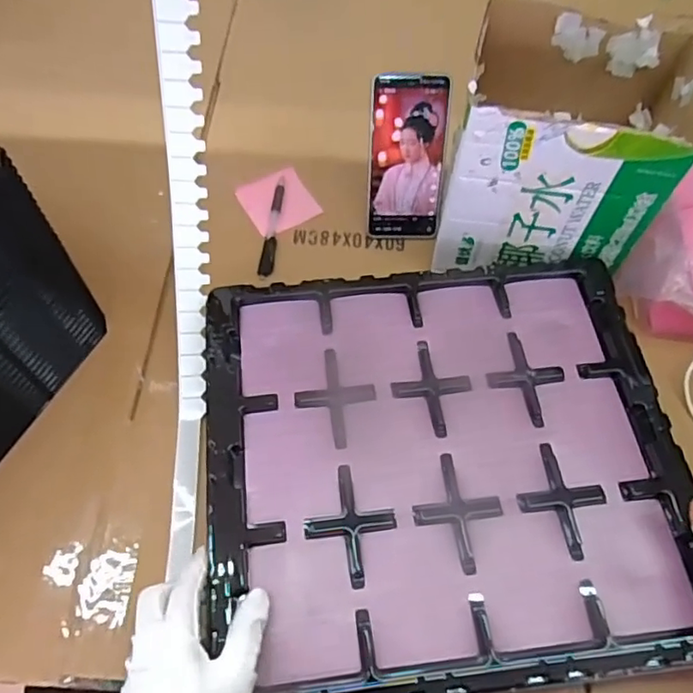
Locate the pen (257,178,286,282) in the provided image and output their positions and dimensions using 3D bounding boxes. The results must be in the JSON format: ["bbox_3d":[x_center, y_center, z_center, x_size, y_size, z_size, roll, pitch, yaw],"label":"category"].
[{"bbox_3d":[-0.082,-0.133,0.652,0.015,0.008,0.138,5,62,1],"label":"pen"}]

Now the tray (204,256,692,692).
[{"bbox_3d":[0.077,0.082,0.469,0.364,0.018,0.333,-6,62,-5],"label":"tray"}]

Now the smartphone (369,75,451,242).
[{"bbox_3d":[0.063,-0.190,0.608,0.078,0.165,0.007,-1,32,-2],"label":"smartphone"}]

